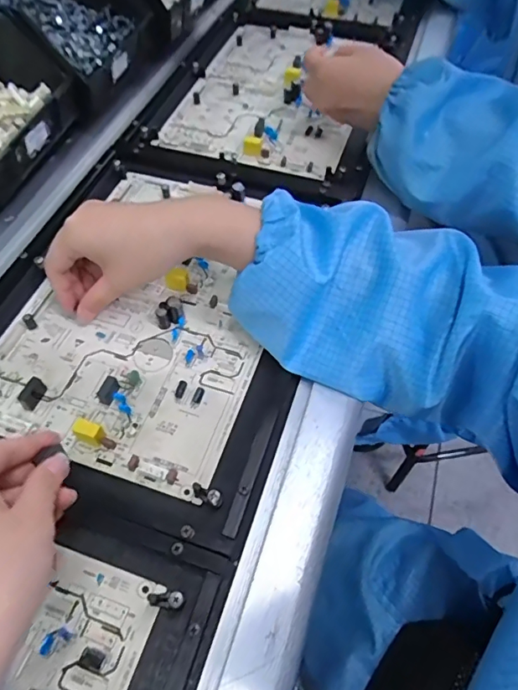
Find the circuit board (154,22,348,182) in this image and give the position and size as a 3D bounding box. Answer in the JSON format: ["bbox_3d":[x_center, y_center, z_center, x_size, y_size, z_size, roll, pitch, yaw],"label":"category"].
[{"bbox_3d":[0.023,-0.307,0.582,0.200,0.020,0.280,16,58,10],"label":"circuit board"}]

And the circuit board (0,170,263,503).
[{"bbox_3d":[-0.086,-0.040,0.402,0.195,0.017,0.282,15,58,9],"label":"circuit board"}]

